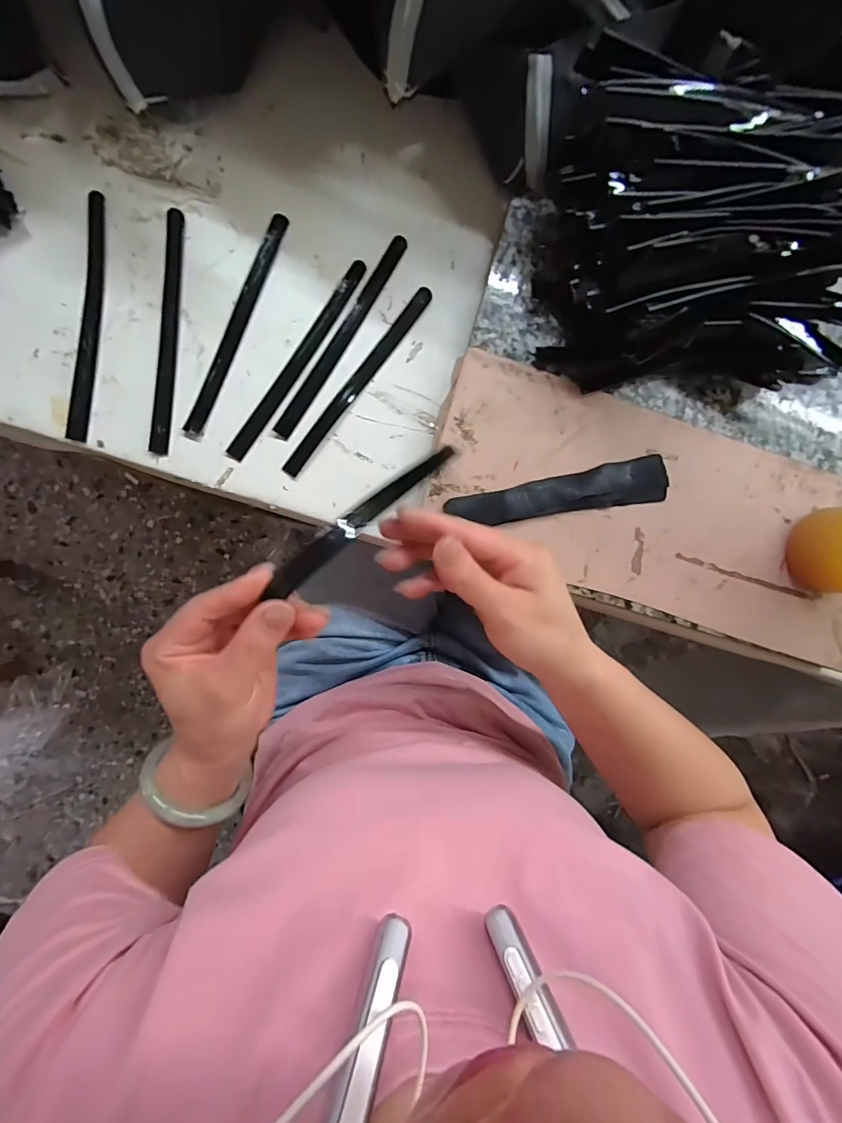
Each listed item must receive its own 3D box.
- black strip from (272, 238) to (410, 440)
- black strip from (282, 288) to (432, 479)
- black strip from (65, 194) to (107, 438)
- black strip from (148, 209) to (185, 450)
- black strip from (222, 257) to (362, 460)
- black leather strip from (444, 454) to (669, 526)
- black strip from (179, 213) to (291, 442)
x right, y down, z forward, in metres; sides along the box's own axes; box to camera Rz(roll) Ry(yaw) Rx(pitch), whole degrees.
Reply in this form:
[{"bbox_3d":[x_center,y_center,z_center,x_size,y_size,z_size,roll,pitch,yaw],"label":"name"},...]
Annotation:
[{"bbox_3d":[-0.062,-0.173,0.337,0.013,0.004,0.177,32,90,-5],"label":"black strip"},{"bbox_3d":[-0.048,-0.140,0.340,0.014,0.004,0.178,37,89,-5],"label":"black strip"},{"bbox_3d":[-0.245,-0.177,0.321,0.015,0.007,0.175,7,92,-5],"label":"black strip"},{"bbox_3d":[-0.190,-0.171,0.327,0.013,0.004,0.178,5,92,-4],"label":"black strip"},{"bbox_3d":[-0.095,-0.155,0.336,0.015,0.004,0.177,34,90,-5],"label":"black strip"},{"bbox_3d":[0.104,-0.051,0.327,0.166,0.010,0.031,-9,88,-3],"label":"black leather strip"},{"bbox_3d":[-0.141,-0.180,0.333,0.014,0.005,0.177,23,91,-5],"label":"black strip"}]

